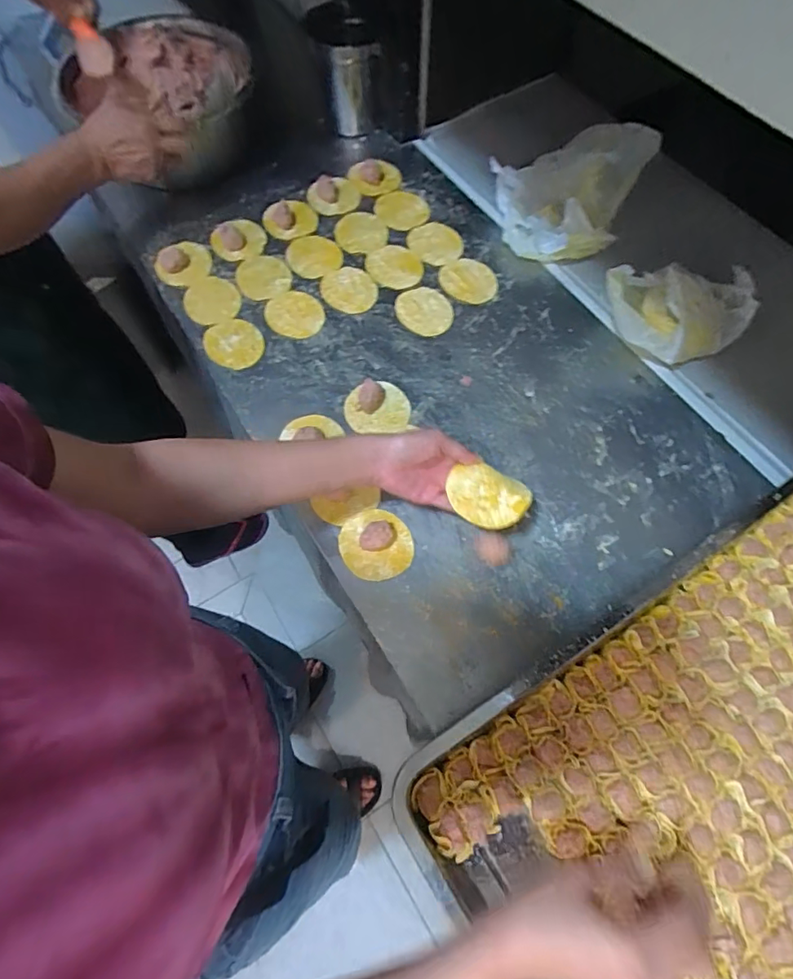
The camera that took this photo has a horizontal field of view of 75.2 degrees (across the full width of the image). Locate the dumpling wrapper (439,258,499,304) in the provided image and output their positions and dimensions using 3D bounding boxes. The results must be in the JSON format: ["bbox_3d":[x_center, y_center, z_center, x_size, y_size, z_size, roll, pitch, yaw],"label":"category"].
[{"bbox_3d":[0.103,-0.297,0.735,0.083,0.005,0.071,40,75,11],"label":"dumpling wrapper"}]

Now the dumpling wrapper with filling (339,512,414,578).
[{"bbox_3d":[-0.023,0.057,0.565,0.078,0.027,0.078,-7,65,-3],"label":"dumpling wrapper with filling"}]

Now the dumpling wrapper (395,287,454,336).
[{"bbox_3d":[0.042,-0.249,0.716,0.072,0.005,0.084,-42,71,-16],"label":"dumpling wrapper"}]

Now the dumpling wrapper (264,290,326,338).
[{"bbox_3d":[-0.141,-0.242,0.716,0.074,0.006,0.087,-31,69,-13],"label":"dumpling wrapper"}]

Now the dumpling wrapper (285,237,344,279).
[{"bbox_3d":[-0.122,-0.344,0.763,0.080,0.006,0.074,0,69,-1],"label":"dumpling wrapper"}]

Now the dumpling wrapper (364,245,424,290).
[{"bbox_3d":[-0.002,-0.326,0.750,0.076,0.004,0.088,-41,71,-16],"label":"dumpling wrapper"}]

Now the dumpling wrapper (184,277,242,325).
[{"bbox_3d":[-0.259,-0.266,0.726,0.075,0.007,0.088,-21,66,-12],"label":"dumpling wrapper"}]

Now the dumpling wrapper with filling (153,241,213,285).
[{"bbox_3d":[-0.307,-0.330,0.748,0.069,0.014,0.079,41,72,17],"label":"dumpling wrapper with filling"}]

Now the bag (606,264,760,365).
[{"bbox_3d":[0.344,-0.226,0.646,0.170,0.099,0.115,-19,66,-8],"label":"bag"}]

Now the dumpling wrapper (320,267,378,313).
[{"bbox_3d":[-0.065,-0.286,0.733,0.082,0.009,0.076,-1,70,4],"label":"dumpling wrapper"}]

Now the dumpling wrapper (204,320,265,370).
[{"bbox_3d":[-0.218,-0.195,0.693,0.074,0.005,0.084,-25,68,-6],"label":"dumpling wrapper"}]

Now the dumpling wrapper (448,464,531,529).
[{"bbox_3d":[0.092,0.008,0.518,0.078,0.014,0.059,24,71,10],"label":"dumpling wrapper"}]

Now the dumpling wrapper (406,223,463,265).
[{"bbox_3d":[0.061,-0.368,0.770,0.066,0.006,0.084,-39,71,-6],"label":"dumpling wrapper"}]

